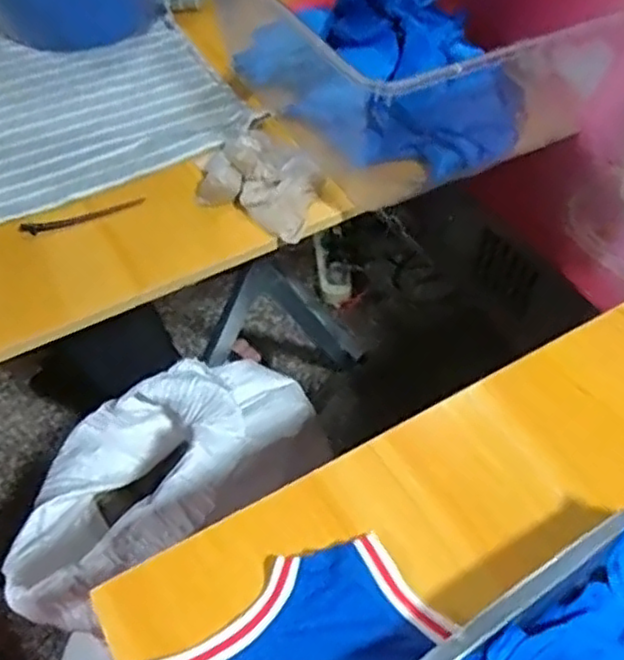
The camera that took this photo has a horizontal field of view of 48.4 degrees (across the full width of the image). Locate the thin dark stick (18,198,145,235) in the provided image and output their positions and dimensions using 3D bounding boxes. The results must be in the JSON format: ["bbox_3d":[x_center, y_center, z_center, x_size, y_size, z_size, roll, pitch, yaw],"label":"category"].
[{"bbox_3d":[-0.191,-0.095,0.580,0.102,0.007,0.010,-18,54,-15],"label":"thin dark stick"}]

